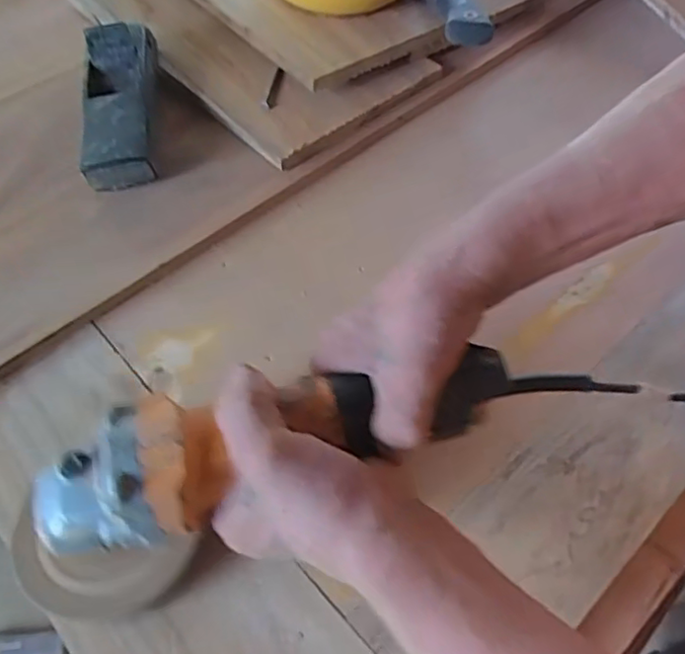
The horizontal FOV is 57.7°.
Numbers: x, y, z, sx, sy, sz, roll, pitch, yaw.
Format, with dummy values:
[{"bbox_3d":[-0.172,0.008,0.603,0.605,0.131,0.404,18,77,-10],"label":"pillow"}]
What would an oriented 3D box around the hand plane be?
[{"bbox_3d":[-0.208,-0.211,0.581,0.064,0.067,0.183,-7,57,-4],"label":"hand plane"}]

